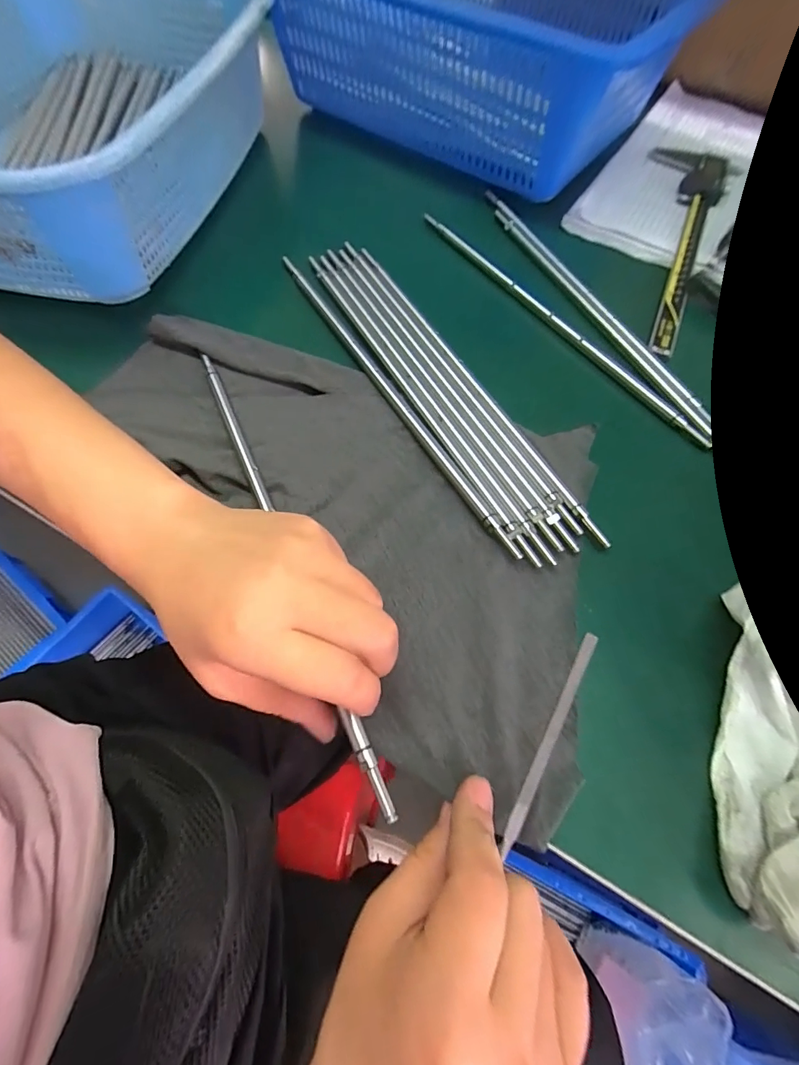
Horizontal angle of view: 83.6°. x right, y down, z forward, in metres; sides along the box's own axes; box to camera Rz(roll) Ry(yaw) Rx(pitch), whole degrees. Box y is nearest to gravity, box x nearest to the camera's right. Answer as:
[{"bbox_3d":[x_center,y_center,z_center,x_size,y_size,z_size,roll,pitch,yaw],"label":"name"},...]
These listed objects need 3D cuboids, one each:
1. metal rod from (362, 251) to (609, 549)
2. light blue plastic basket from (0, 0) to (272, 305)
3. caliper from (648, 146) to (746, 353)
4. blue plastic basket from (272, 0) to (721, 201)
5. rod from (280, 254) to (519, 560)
[{"bbox_3d":[0.042,-0.101,0.282,0.009,0.004,0.269,-27,68,-14],"label":"metal rod"},{"bbox_3d":[-0.247,-0.304,0.328,0.256,0.090,0.327,11,65,3],"label":"light blue plastic basket"},{"bbox_3d":[0.215,-0.244,0.360,0.074,0.012,0.264,28,66,9],"label":"caliper"},{"bbox_3d":[0.062,-0.437,0.398,0.319,0.116,0.231,28,66,9],"label":"blue plastic basket"},{"bbox_3d":[-0.009,-0.090,0.276,0.009,0.008,0.266,-28,69,-14],"label":"rod"}]

